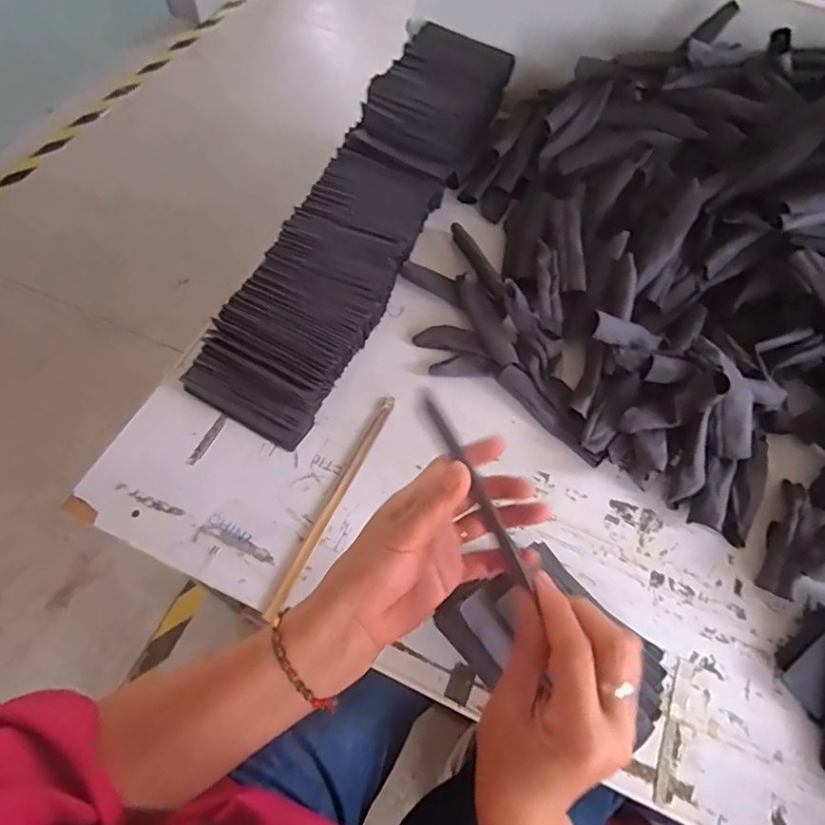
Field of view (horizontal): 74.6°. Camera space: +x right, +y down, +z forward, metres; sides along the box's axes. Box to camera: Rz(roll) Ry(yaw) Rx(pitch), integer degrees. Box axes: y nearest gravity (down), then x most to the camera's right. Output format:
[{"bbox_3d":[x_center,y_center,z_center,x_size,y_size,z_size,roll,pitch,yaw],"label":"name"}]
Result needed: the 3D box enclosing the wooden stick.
[{"bbox_3d":[-0.079,0.087,0.574,0.013,0.004,0.259,23,63,9],"label":"wooden stick"}]

